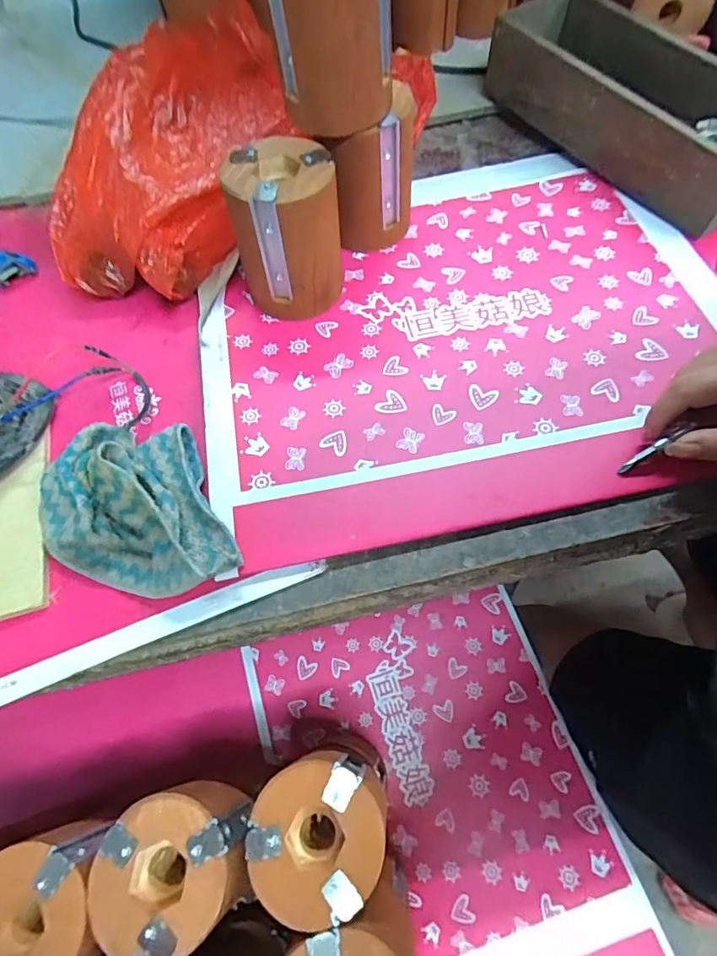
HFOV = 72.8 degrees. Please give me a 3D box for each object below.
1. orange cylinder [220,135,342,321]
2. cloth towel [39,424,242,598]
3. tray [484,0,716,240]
[{"bbox_3d":[-0.051,-0.185,0.370,0.078,0.104,0.076,-8,63,-1],"label":"orange cylinder"},{"bbox_3d":[-0.147,0.021,0.304,0.106,0.041,0.130,-25,64,-9],"label":"cloth towel"},{"bbox_3d":[0.251,-0.351,0.451,0.134,0.077,0.291,-30,65,-12],"label":"tray"}]

